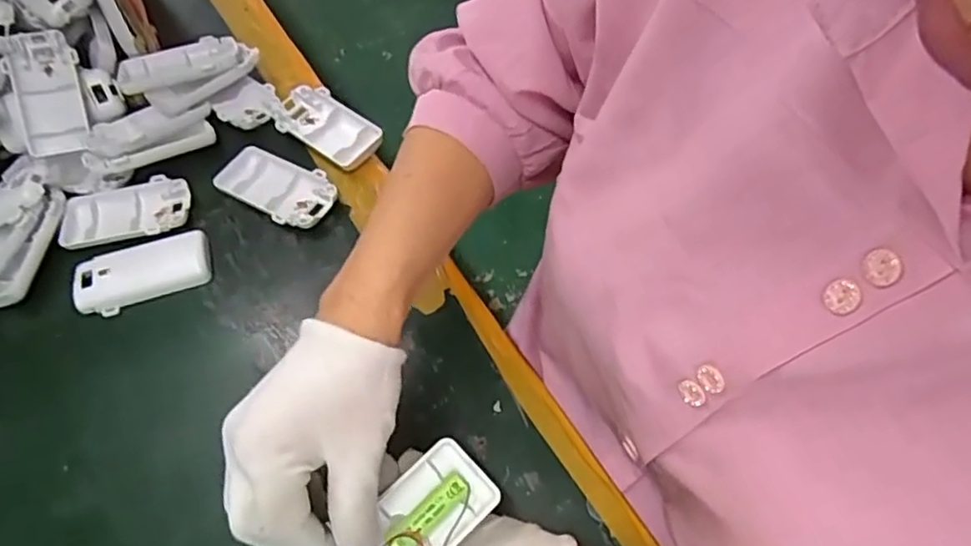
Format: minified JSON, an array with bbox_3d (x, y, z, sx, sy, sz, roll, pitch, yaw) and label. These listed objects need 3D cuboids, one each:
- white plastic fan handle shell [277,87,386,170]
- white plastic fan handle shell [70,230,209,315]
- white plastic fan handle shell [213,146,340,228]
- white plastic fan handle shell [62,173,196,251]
[{"bbox_3d":[-0.130,-0.119,0.506,0.099,0.010,0.050,39,69,23],"label":"white plastic fan handle shell"},{"bbox_3d":[-0.249,-0.003,0.455,0.093,0.010,0.047,-20,60,-8],"label":"white plastic fan handle shell"},{"bbox_3d":[-0.161,-0.065,0.484,0.095,0.012,0.051,19,63,15],"label":"white plastic fan handle shell"},{"bbox_3d":[-0.274,-0.047,0.481,0.093,0.012,0.049,-12,59,-3],"label":"white plastic fan handle shell"}]

